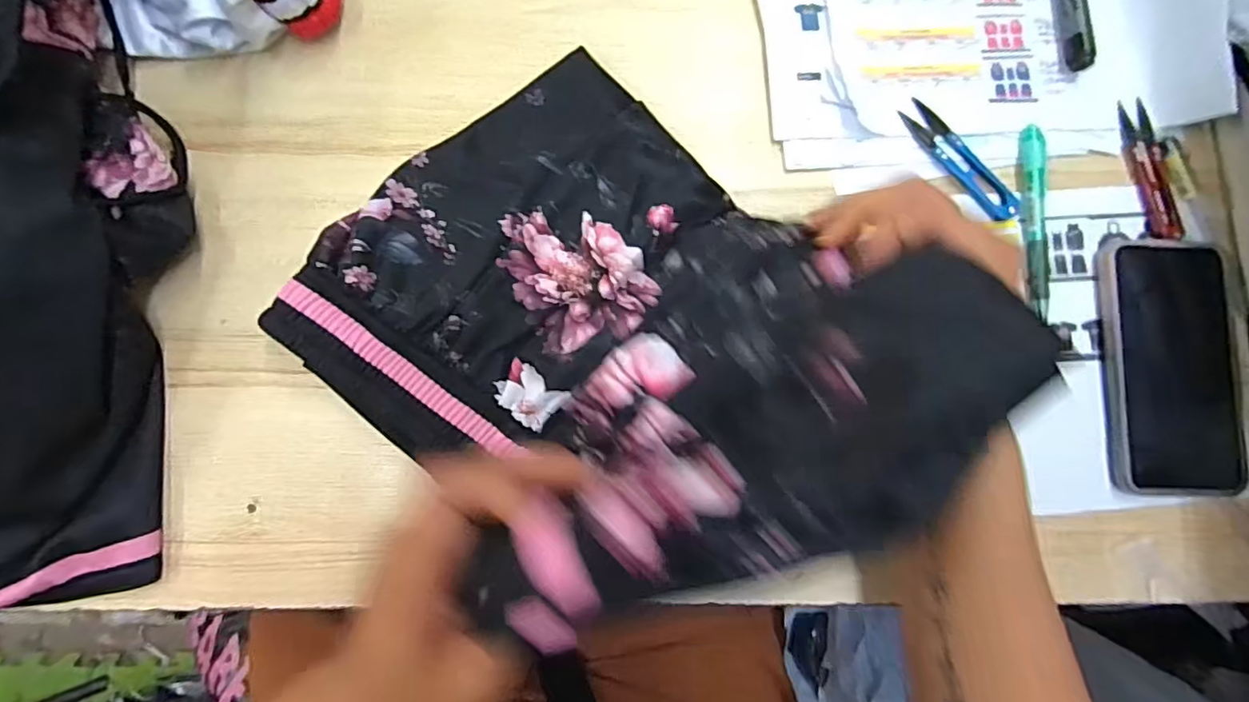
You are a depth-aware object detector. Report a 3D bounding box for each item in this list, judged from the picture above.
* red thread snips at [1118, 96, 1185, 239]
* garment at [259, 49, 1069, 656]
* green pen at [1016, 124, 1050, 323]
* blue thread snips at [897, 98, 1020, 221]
[{"bbox_3d":[0.366,-0.128,0.395,0.025,0.008,0.101,-8,85,-4],"label":"red thread snips"},{"bbox_3d":[-0.024,-0.018,0.272,0.245,0.154,0.283,-41,88,-6],"label":"garment"},{"bbox_3d":[0.278,-0.088,0.382,0.017,0.009,0.129,2,84,-3],"label":"green pen"},{"bbox_3d":[0.229,-0.129,0.385,0.024,0.004,0.101,-41,88,-6],"label":"blue thread snips"}]

